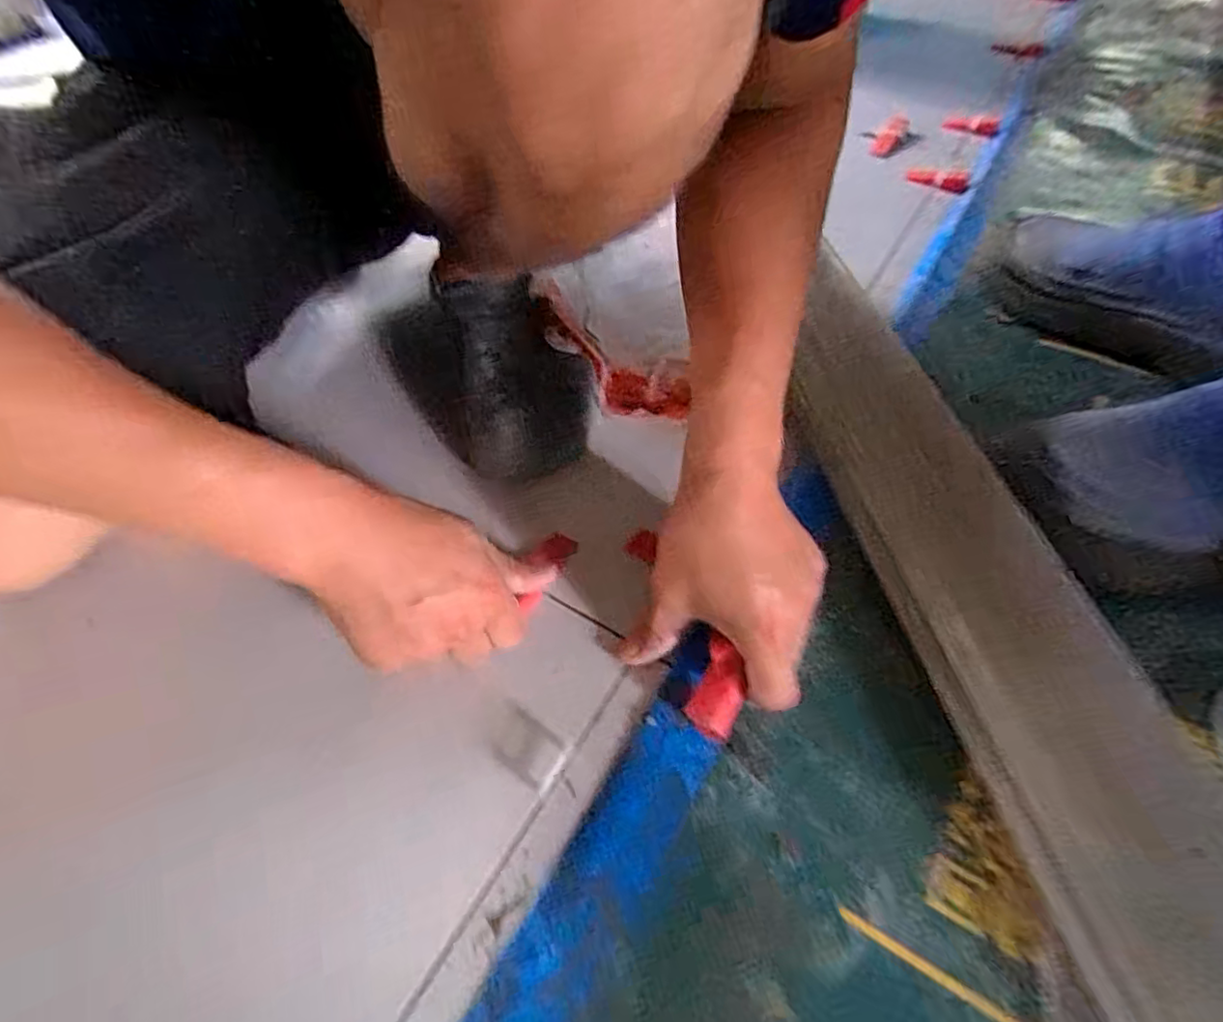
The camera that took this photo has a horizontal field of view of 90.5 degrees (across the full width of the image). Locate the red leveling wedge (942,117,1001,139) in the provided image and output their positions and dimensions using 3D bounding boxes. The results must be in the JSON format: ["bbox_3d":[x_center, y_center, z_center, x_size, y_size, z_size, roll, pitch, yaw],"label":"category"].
[{"bbox_3d":[0.451,-0.485,0.763,0.023,0.017,0.089,-19,41,-11],"label":"red leveling wedge"}]

